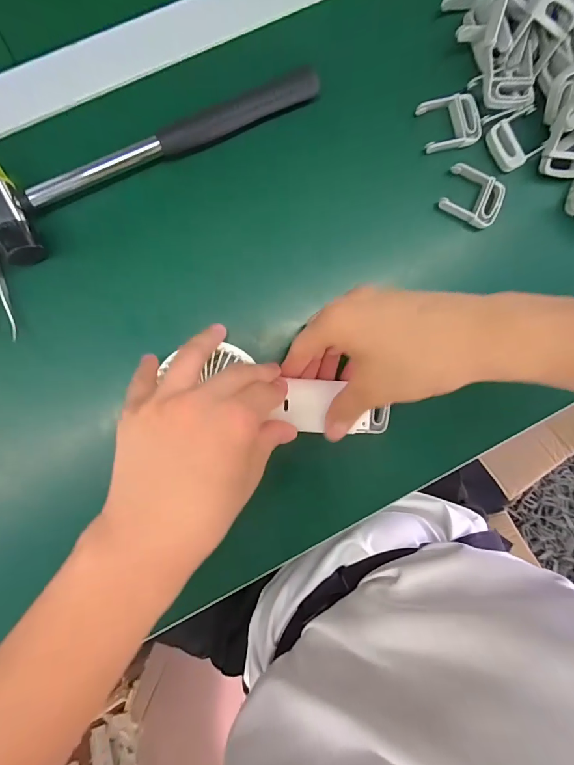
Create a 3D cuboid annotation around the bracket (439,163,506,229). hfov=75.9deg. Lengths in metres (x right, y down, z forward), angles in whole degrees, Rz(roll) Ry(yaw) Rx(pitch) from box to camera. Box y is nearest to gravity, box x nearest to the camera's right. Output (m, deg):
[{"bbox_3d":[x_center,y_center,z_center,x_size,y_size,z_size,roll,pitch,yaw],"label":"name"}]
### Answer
[{"bbox_3d":[0.156,-0.154,0.306,0.050,0.007,0.040,26,89,-5],"label":"bracket"}]

